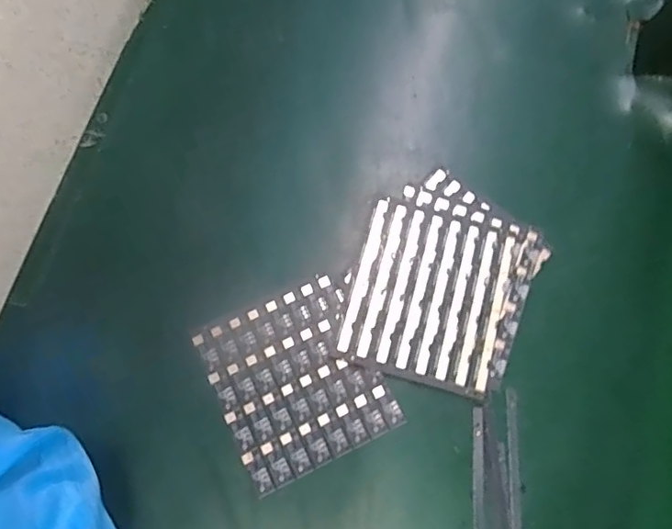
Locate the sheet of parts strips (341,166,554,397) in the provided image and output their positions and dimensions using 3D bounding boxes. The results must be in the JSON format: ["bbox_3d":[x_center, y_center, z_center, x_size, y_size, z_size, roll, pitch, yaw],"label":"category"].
[{"bbox_3d":[0.068,0.009,0.346,0.109,0.005,0.132,19,76,2],"label":"sheet of parts strips"}]

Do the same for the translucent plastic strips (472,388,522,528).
[{"bbox_3d":[0.093,0.135,0.316,0.029,0.004,0.116,3,76,-2],"label":"translucent plastic strips"}]

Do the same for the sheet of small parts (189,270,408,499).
[{"bbox_3d":[-0.024,0.068,0.331,0.093,0.004,0.103,-25,77,-9],"label":"sheet of small parts"}]

